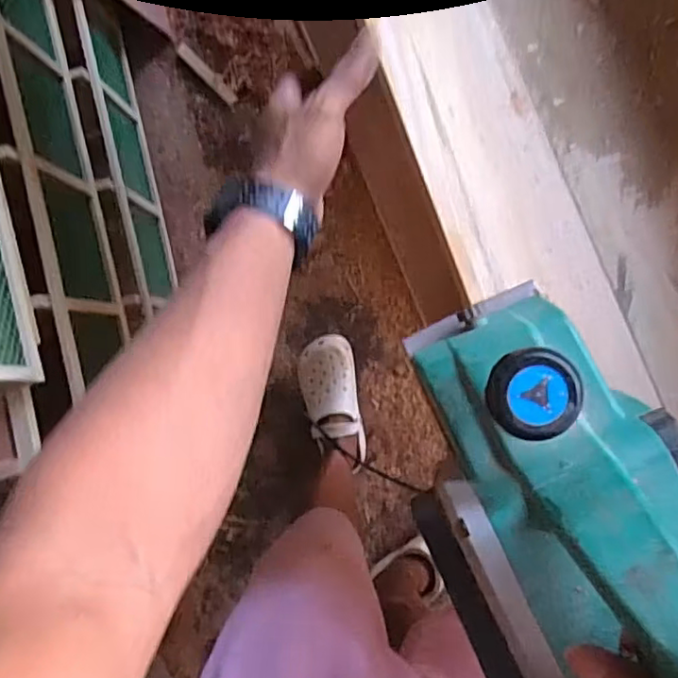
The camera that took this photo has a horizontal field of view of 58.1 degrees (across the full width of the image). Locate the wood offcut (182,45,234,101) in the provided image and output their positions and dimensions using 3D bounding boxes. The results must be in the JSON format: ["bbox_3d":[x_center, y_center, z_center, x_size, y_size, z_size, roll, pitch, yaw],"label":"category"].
[{"bbox_3d":[-0.288,-0.581,1.332,0.026,0.016,0.168,-45,87,2],"label":"wood offcut"}]

